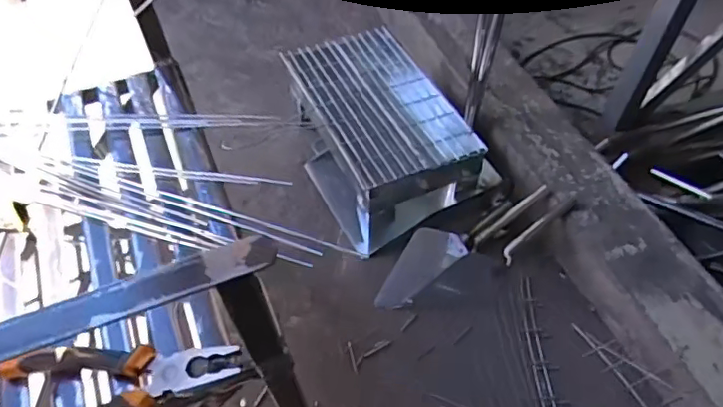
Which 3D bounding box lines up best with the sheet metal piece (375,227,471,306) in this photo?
[{"bbox_3d":[0.094,0.109,0.970,0.177,0.021,0.080,-43,62,-14],"label":"sheet metal piece"}]

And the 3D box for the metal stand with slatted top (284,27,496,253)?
[{"bbox_3d":[0.030,-0.137,1.106,0.266,0.170,0.400,-22,54,-17],"label":"metal stand with slatted top"}]

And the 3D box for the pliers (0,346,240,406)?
[{"bbox_3d":[-0.188,0.145,0.431,0.184,0.025,0.080,-4,51,-6],"label":"pliers"}]

